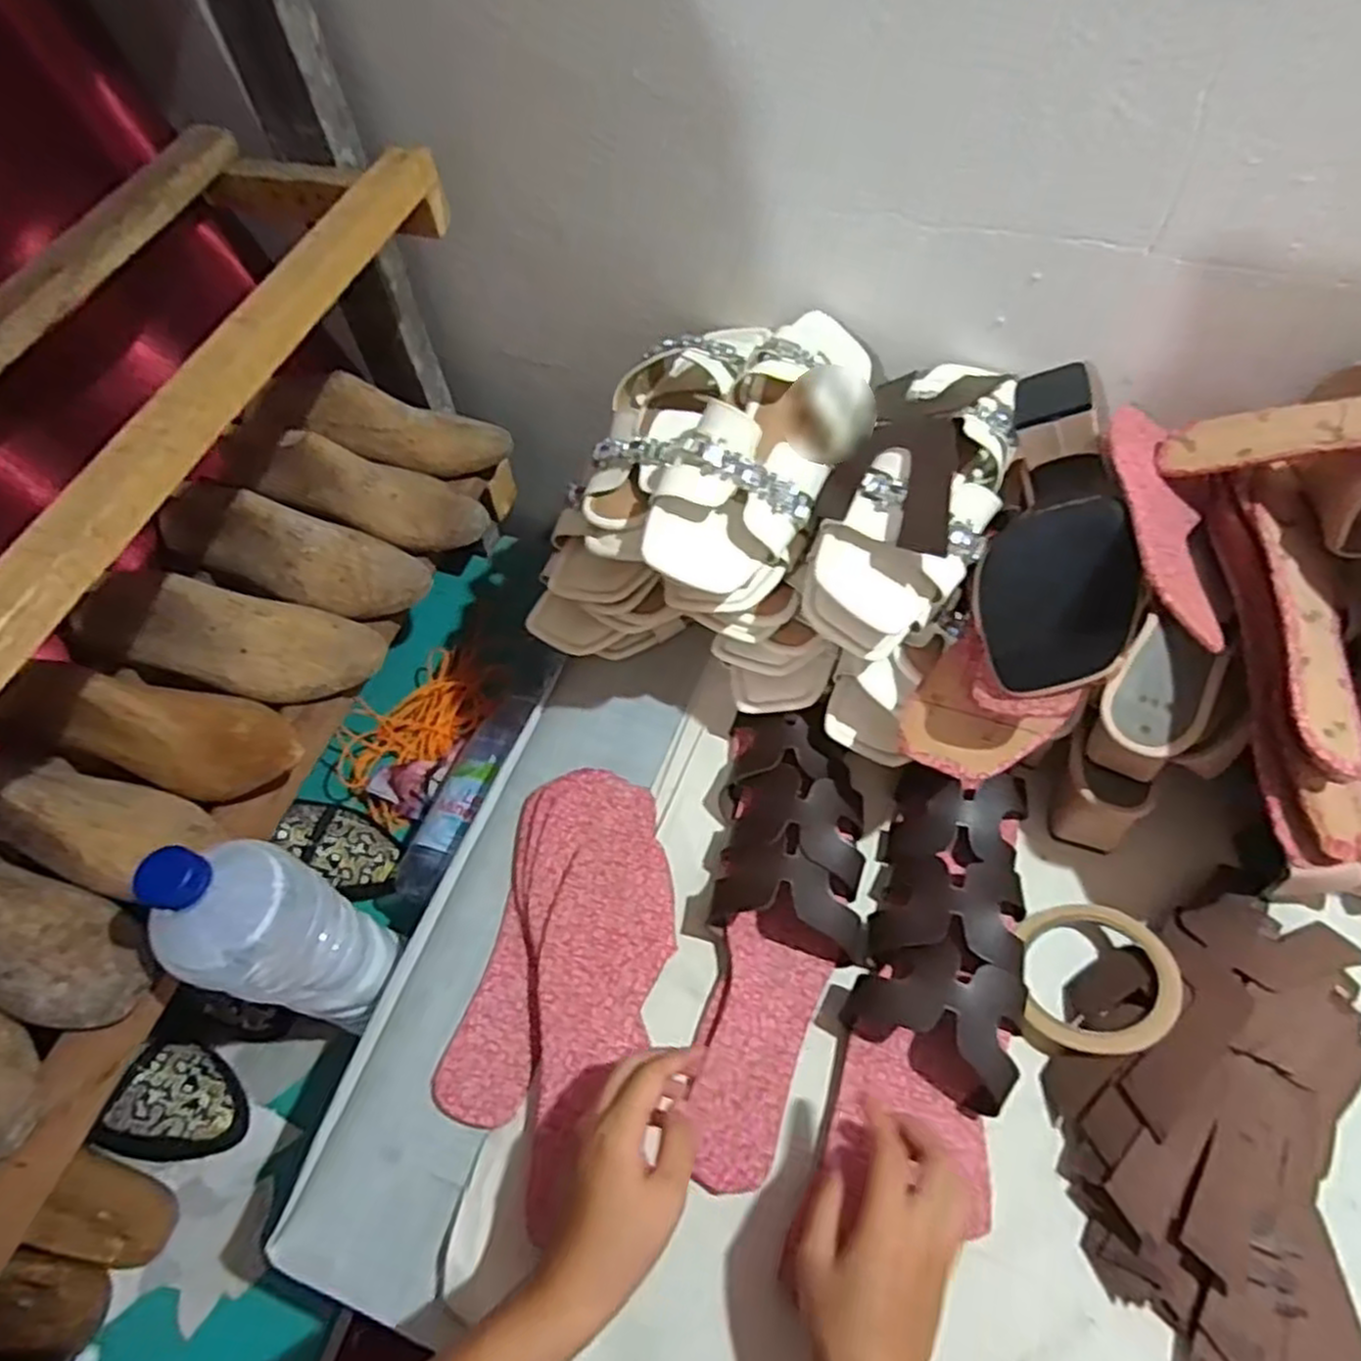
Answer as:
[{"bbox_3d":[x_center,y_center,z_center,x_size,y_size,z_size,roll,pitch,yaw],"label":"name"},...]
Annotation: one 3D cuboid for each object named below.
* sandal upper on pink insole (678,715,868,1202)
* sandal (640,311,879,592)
[{"bbox_3d":[0.066,0.162,0.514,0.101,0.056,0.303,9,65,9],"label":"sandal upper on pink insole"},{"bbox_3d":[0.064,-0.171,0.519,0.097,0.059,0.267,23,63,17],"label":"sandal"}]

